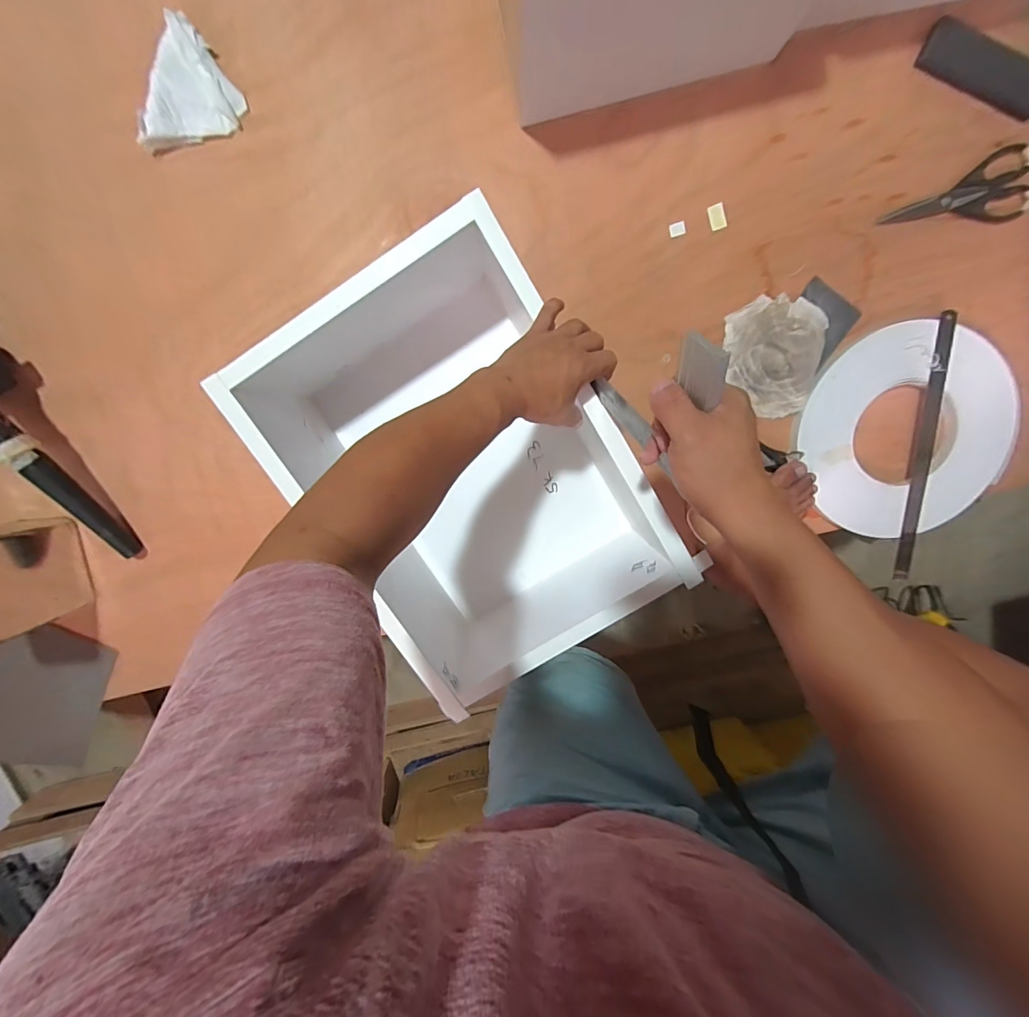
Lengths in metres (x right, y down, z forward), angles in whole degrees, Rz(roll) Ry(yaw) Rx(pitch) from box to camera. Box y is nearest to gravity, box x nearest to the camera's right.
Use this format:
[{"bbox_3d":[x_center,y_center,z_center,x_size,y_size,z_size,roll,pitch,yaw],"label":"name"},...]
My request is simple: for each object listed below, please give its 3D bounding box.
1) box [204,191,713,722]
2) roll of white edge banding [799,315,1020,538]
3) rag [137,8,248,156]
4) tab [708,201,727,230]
[{"bbox_3d":[-0.063,-0.050,0.617,0.361,0.231,0.544,-33,99,4],"label":"box"},{"bbox_3d":[0.624,-0.123,0.704,0.327,0.024,0.318,0,103,0],"label":"roll of white edge banding"},{"bbox_3d":[-0.439,-0.563,0.602,0.101,0.034,0.161,21,102,-5],"label":"rag"},{"bbox_3d":[0.304,-0.437,0.661,0.025,0.004,0.035,-17,99,2],"label":"tab"}]

